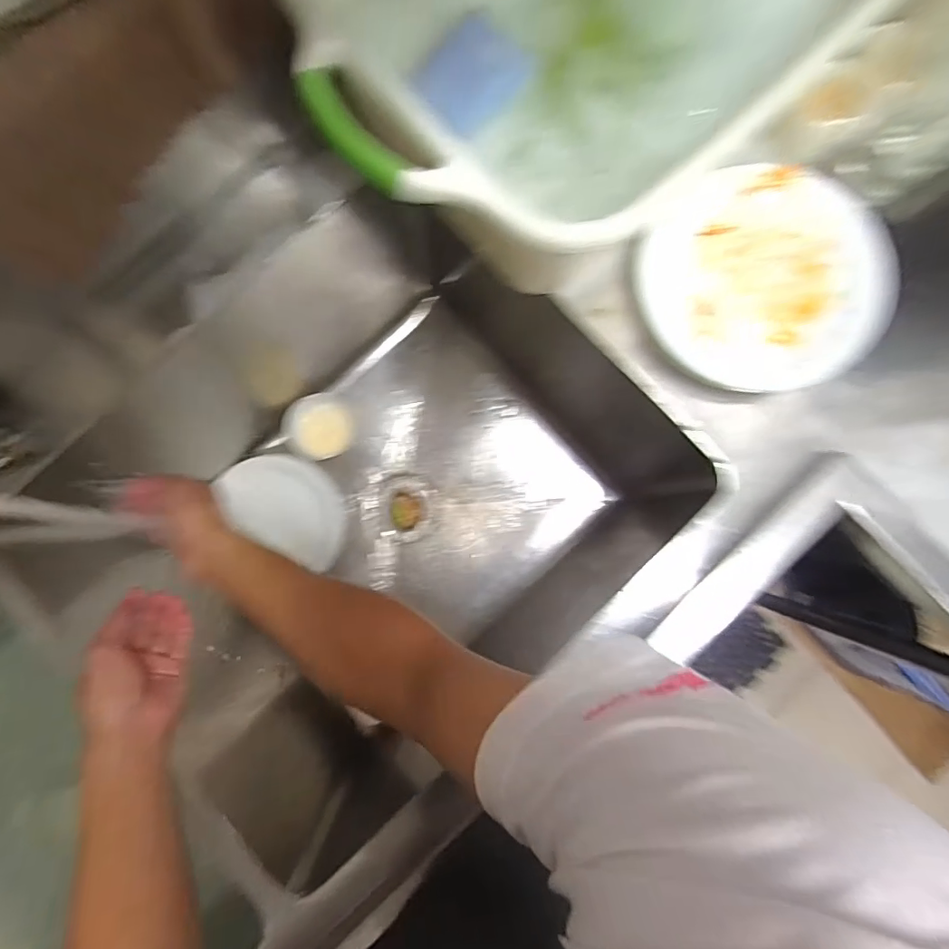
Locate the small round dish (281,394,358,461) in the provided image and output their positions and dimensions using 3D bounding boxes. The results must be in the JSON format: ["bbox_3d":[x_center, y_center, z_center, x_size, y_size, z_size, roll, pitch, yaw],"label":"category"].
[{"bbox_3d":[-0.266,-0.085,0.866,0.115,0.026,0.109,0,86,0],"label":"small round dish"}]

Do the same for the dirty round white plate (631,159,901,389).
[{"bbox_3d":[0.282,-0.193,0.508,0.230,0.035,0.224,0,86,0],"label":"dirty round white plate"}]

